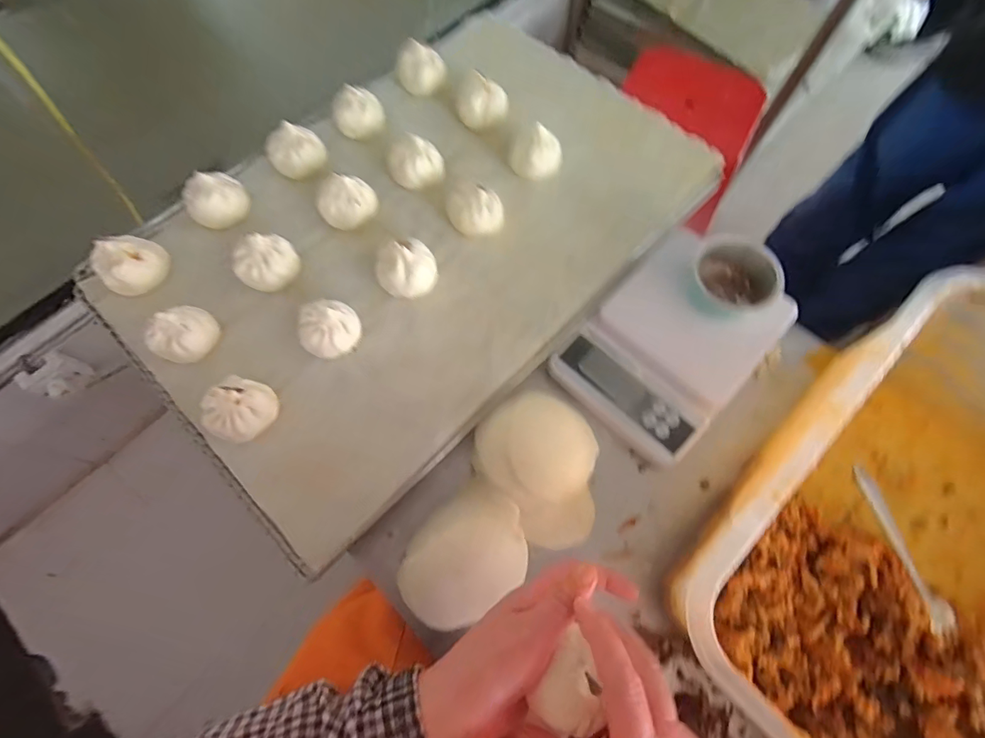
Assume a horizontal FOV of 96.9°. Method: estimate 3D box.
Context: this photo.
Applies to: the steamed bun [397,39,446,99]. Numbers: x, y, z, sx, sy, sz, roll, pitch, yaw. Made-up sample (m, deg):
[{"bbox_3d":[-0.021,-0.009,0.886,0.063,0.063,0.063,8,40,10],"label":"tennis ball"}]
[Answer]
[{"bbox_3d":[-0.086,-0.359,0.523,0.052,0.045,0.052,0,71,-1],"label":"steamed bun"}]

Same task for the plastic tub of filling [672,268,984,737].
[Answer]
[{"bbox_3d":[0.337,0.139,0.335,0.267,0.128,0.374,43,75,13],"label":"plastic tub of filling"}]

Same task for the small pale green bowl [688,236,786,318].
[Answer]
[{"bbox_3d":[0.234,-0.087,0.431,0.077,0.038,0.082,-36,75,-12],"label":"small pale green bowl"}]

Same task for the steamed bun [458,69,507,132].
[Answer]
[{"bbox_3d":[-0.011,-0.308,0.508,0.055,0.046,0.055,0,71,-1],"label":"steamed bun"}]

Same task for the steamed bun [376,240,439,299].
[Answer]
[{"bbox_3d":[-0.084,-0.099,0.422,0.058,0.047,0.055,-17,72,-7],"label":"steamed bun"}]

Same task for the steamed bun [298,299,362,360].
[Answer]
[{"bbox_3d":[-0.148,-0.036,0.395,0.049,0.033,0.045,0,71,-1],"label":"steamed bun"}]

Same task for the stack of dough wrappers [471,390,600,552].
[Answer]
[{"bbox_3d":[0.048,0.086,0.391,0.099,0.059,0.138,-38,75,-13],"label":"stack of dough wrappers"}]

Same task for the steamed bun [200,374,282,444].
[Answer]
[{"bbox_3d":[-0.220,0.033,0.372,0.051,0.041,0.055,25,72,8],"label":"steamed bun"}]

